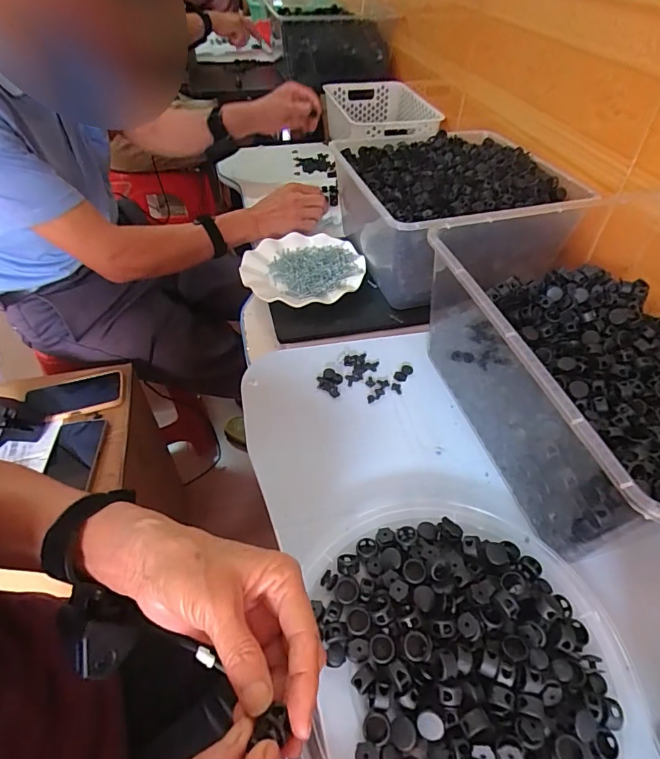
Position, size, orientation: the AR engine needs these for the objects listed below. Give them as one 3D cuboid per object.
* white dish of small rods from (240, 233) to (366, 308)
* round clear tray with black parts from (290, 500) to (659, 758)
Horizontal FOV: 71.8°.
[{"bbox_3d":[-0.041,-0.165,0.696,0.178,0.032,0.174,0,46,0],"label":"white dish of small rods"},{"bbox_3d":[0.092,0.188,0.293,0.209,0.029,0.230,4,47,3],"label":"round clear tray with black parts"}]

